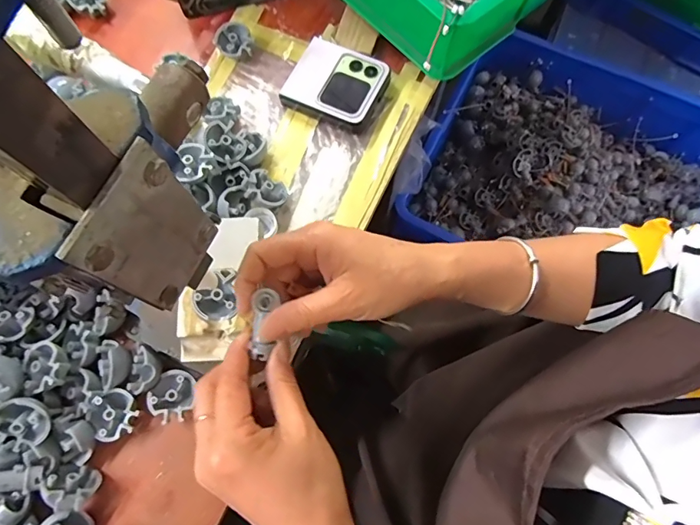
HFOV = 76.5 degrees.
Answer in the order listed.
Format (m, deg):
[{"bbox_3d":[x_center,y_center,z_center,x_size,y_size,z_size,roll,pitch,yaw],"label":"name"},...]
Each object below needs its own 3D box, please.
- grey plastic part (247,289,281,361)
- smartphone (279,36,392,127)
[{"bbox_3d":[-0.054,0.039,0.279,0.016,0.008,0.042,7,81,3],"label":"grey plastic part"},{"bbox_3d":[-0.015,-0.175,0.433,0.089,0.017,0.079,27,75,9],"label":"smartphone"}]

